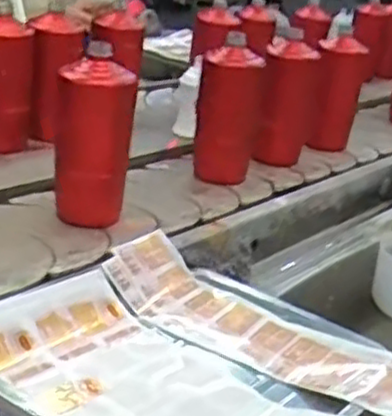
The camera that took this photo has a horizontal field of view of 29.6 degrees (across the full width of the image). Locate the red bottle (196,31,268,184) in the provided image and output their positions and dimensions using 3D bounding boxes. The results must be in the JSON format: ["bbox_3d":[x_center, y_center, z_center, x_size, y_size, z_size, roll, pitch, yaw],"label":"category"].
[{"bbox_3d":[0.050,-0.141,1.016,0.075,0.179,0.079,13,22,12],"label":"red bottle"}]

